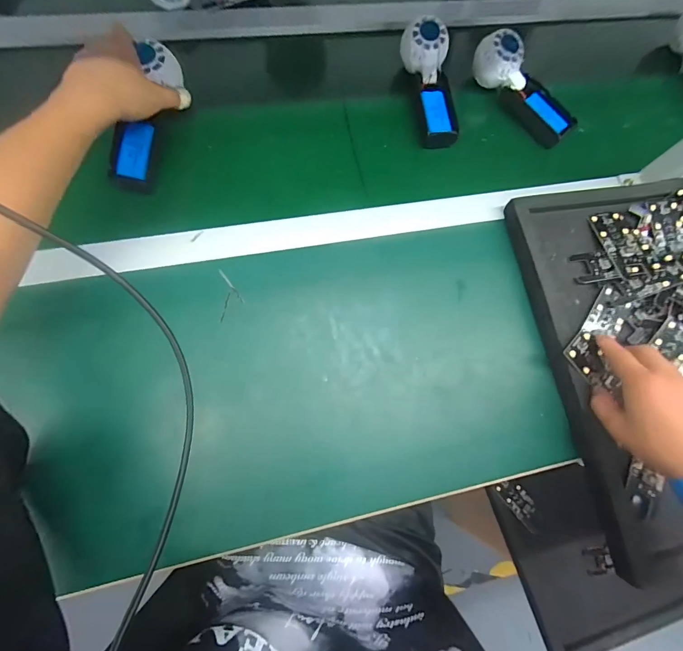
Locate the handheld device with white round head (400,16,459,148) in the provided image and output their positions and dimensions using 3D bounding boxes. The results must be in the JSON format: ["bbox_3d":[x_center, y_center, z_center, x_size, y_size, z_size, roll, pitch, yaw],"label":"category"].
[{"bbox_3d":[0.124,-0.327,0.459,0.056,0.045,0.162,-9,76,-8],"label":"handheld device with white round head"}]

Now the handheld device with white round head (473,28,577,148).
[{"bbox_3d":[0.252,-0.326,0.482,0.171,0.052,0.059,45,80,-9],"label":"handheld device with white round head"}]

